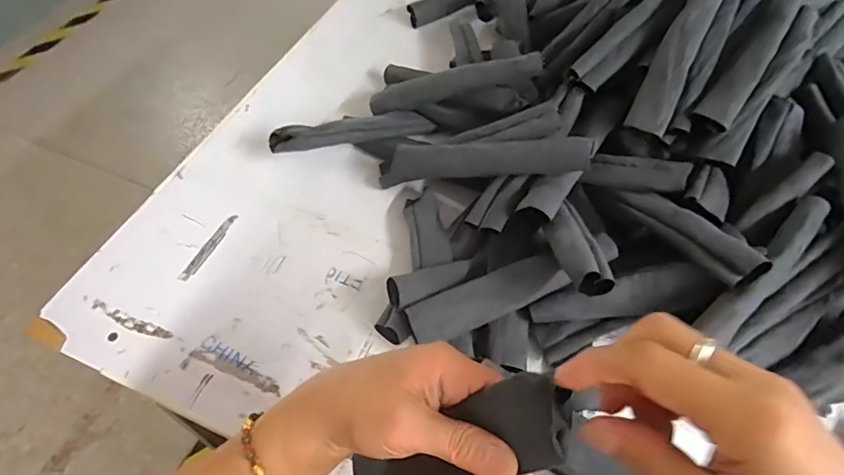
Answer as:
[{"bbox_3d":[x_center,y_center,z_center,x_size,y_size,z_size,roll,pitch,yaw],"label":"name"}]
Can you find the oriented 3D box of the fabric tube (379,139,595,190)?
[{"bbox_3d":[0.051,-0.071,0.484,0.205,0.040,0.024,0,52,24],"label":"fabric tube"}]

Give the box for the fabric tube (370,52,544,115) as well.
[{"bbox_3d":[0.033,-0.165,0.547,0.182,0.029,0.022,-10,53,17],"label":"fabric tube"}]

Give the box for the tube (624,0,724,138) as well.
[{"bbox_3d":[0.243,-0.181,0.479,0.036,0.023,0.191,26,81,14],"label":"tube"}]

